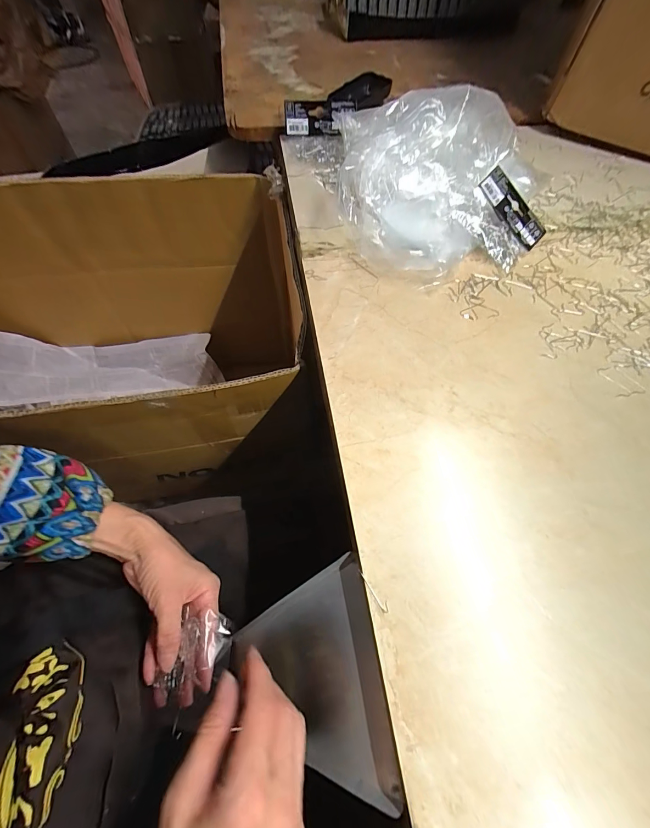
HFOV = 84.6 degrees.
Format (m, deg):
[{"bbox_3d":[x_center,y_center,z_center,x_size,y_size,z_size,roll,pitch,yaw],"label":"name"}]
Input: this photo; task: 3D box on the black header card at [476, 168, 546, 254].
[{"bbox_3d":[0.225,-0.244,0.427,0.041,0.004,0.097,-40,98,-8],"label":"black header card"}]

